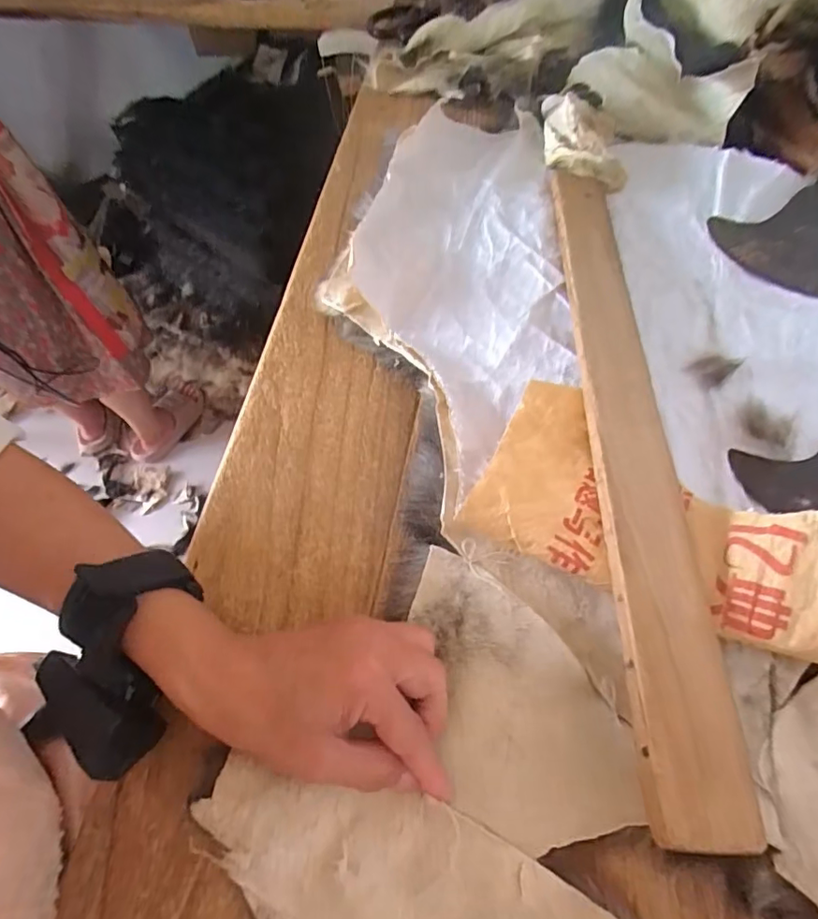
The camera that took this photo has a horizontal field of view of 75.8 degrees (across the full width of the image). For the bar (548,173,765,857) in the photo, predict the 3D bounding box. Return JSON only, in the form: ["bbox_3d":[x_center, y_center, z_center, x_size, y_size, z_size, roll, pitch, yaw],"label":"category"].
[{"bbox_3d":[0.139,-0.047,0.345,0.053,0.015,0.487,7,55,-3],"label":"bar"}]

